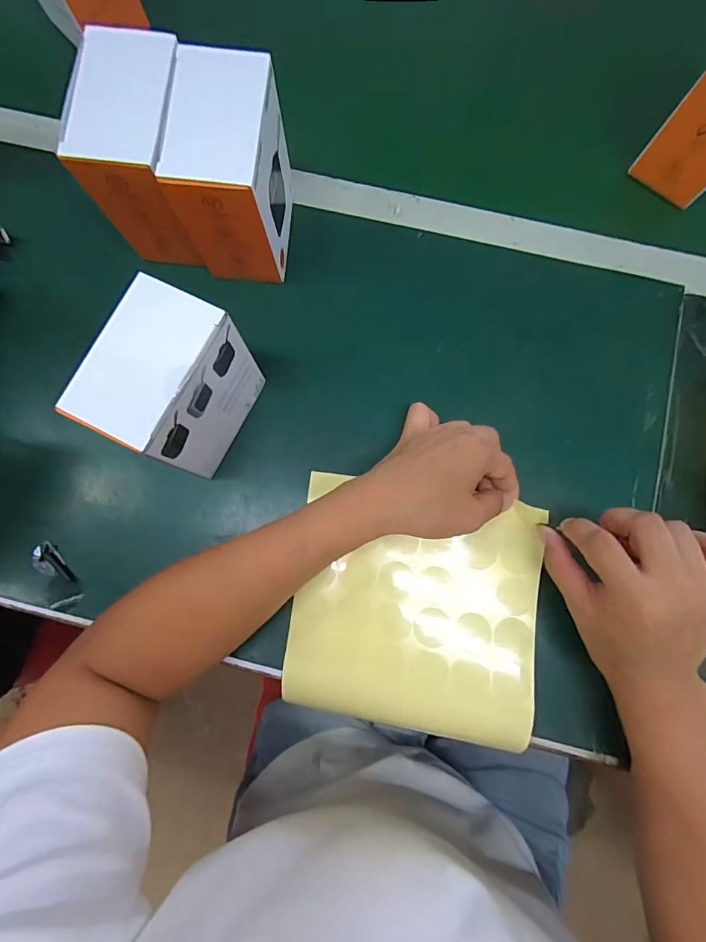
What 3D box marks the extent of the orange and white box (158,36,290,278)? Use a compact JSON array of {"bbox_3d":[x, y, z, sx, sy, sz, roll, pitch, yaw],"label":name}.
[{"bbox_3d":[-0.089,-0.221,0.333,0.068,0.119,0.099,7,82,1],"label":"orange and white box"}]

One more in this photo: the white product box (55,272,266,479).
[{"bbox_3d":[-0.124,-0.058,0.308,0.062,0.118,0.097,27,83,4],"label":"white product box"}]

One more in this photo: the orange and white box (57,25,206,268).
[{"bbox_3d":[-0.152,-0.241,0.331,0.065,0.117,0.115,6,82,1],"label":"orange and white box"}]

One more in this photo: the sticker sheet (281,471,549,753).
[{"bbox_3d":[0.049,0.107,0.335,0.187,0.009,0.178,9,82,4],"label":"sticker sheet"}]

